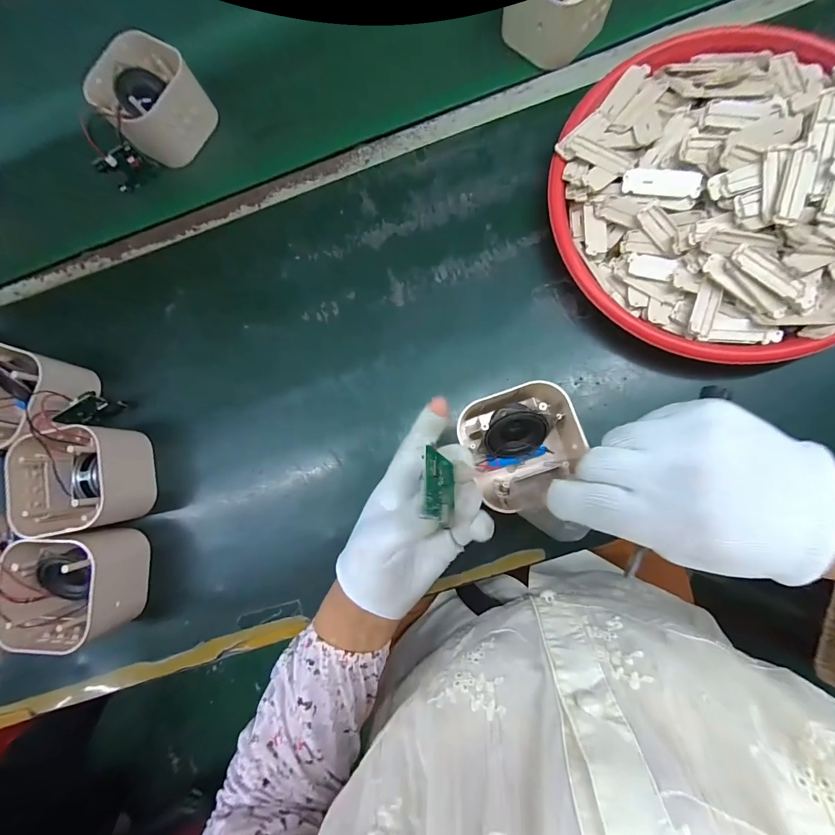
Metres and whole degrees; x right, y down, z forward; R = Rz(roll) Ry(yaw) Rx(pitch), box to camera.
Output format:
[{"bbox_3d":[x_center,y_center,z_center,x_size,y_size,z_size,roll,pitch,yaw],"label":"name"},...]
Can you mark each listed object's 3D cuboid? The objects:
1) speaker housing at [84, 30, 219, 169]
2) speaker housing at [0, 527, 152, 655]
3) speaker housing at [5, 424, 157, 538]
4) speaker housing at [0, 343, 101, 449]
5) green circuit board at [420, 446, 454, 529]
[{"bbox_3d":[-0.275,-0.330,0.392,0.083,0.056,0.092,38,88,9],"label":"speaker housing"},{"bbox_3d":[-0.304,0.152,0.337,0.088,0.066,0.099,-1,83,6],"label":"speaker housing"},{"bbox_3d":[-0.302,0.057,0.346,0.095,0.065,0.090,-7,82,5],"label":"speaker housing"},{"bbox_3d":[-0.366,-0.017,0.356,0.112,0.068,0.089,4,84,6],"label":"speaker housing"},{"bbox_3d":[0.015,0.042,0.234,0.007,0.032,0.043,-13,55,28],"label":"green circuit board"}]

